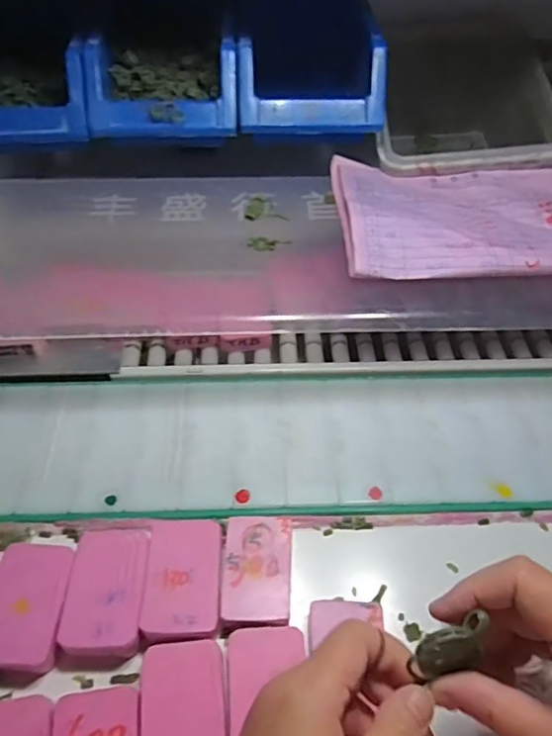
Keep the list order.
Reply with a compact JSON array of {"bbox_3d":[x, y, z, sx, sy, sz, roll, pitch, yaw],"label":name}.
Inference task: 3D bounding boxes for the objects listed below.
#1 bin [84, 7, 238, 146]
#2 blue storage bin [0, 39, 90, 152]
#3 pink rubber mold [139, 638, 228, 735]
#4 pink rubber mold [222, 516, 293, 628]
[{"bbox_3d":[-0.095,-0.260,0.489,0.125,0.076,0.124,0,51,-1],"label":"bin"},{"bbox_3d":[-0.217,-0.236,0.489,0.127,0.068,0.110,-1,51,-1],"label":"blue storage bin"},{"bbox_3d":[-0.051,0.198,0.318,0.047,0.021,0.075,-6,48,-7],"label":"pink rubber mold"},{"bbox_3d":[-0.011,0.129,0.365,0.043,0.008,0.066,0,48,-1],"label":"pink rubber mold"}]

